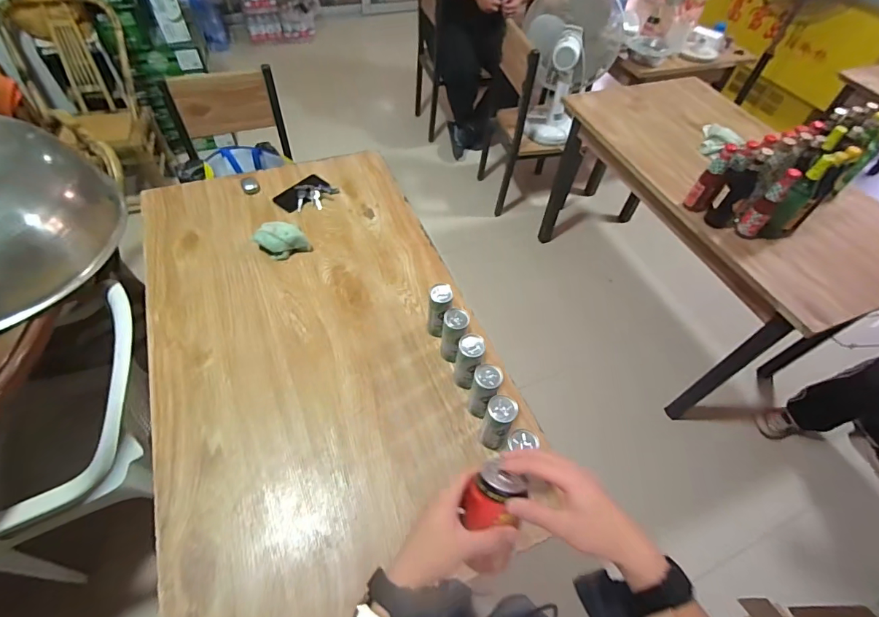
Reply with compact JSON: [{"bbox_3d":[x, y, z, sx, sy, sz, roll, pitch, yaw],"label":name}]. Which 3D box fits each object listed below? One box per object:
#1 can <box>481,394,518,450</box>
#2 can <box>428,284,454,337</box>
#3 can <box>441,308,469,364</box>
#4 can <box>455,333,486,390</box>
[{"bbox_3d":[0.106,0.212,0.782,0.048,0.140,0.049,2,54,-3],"label":"can"},{"bbox_3d":[0.001,0.011,0.919,0.048,0.140,0.054,6,54,0],"label":"can"},{"bbox_3d":[0.033,0.063,0.890,0.054,0.129,0.061,-31,62,-24],"label":"can"},{"bbox_3d":[0.058,0.111,0.855,0.048,0.132,0.057,8,54,1],"label":"can"}]

